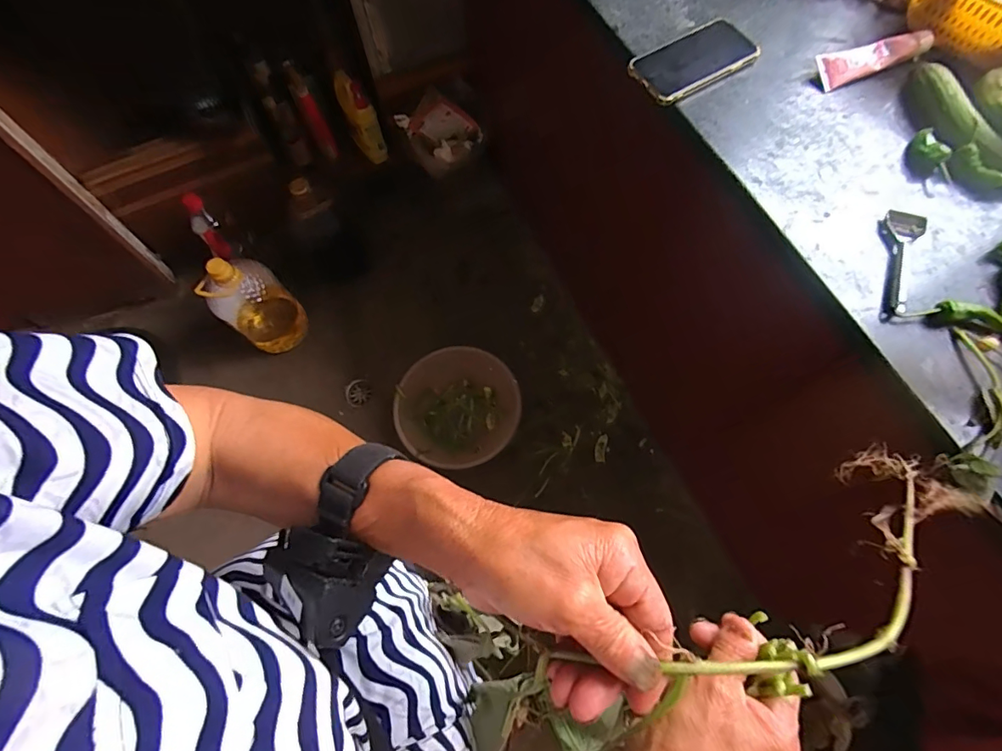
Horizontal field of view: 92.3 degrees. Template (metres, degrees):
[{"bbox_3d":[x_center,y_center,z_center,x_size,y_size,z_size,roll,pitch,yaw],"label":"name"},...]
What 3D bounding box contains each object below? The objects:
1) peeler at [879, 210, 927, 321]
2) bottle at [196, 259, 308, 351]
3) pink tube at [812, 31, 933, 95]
[{"bbox_3d":[0.397,-0.115,0.486,0.039,0.009,0.127,25,72,11],"label":"peeler"},{"bbox_3d":[-0.639,-0.190,1.283,0.159,0.346,0.159,42,76,16],"label":"bottle"},{"bbox_3d":[0.447,-0.376,0.574,0.133,0.026,0.038,-13,69,-3],"label":"pink tube"}]

